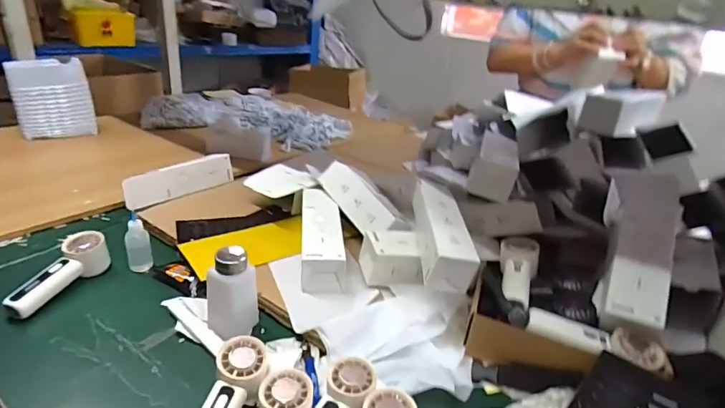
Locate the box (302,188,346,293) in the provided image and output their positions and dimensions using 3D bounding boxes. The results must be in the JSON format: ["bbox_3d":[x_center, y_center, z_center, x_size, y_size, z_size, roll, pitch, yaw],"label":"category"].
[{"bbox_3d":[-0.070,0.056,0.753,0.065,0.069,0.227,1,26,-8],"label":"box"}]

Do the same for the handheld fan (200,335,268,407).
[{"bbox_3d":[-0.151,0.220,0.482,0.051,0.032,0.158,10,42,10],"label":"handheld fan"}]

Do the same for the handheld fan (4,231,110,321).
[{"bbox_3d":[-0.455,0.100,0.660,0.048,0.054,0.155,12,26,16],"label":"handheld fan"}]

